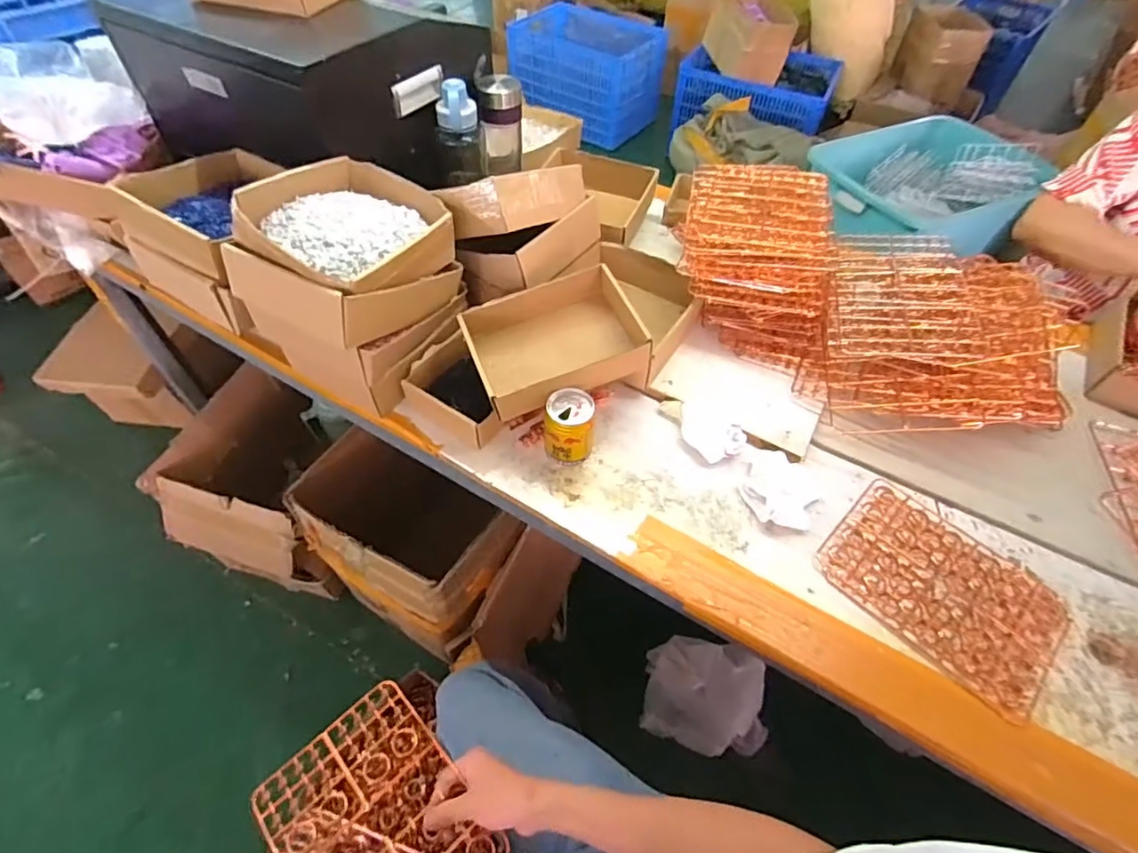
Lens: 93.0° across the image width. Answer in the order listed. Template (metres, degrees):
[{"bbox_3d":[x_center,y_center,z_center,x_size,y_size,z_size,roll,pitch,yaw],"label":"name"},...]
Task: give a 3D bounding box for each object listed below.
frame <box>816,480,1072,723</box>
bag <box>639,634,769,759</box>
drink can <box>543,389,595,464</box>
[{"bbox_3d":[0.438,0.186,0.638,0.182,0.016,0.241,-38,63,-26],"label":"frame"},{"bbox_3d":[0.283,0.559,1.125,0.244,0.075,0.205,4,61,14],"label":"bag"},{"bbox_3d":[0.000,0.002,0.700,0.062,0.087,0.062,1,53,-2],"label":"drink can"}]

